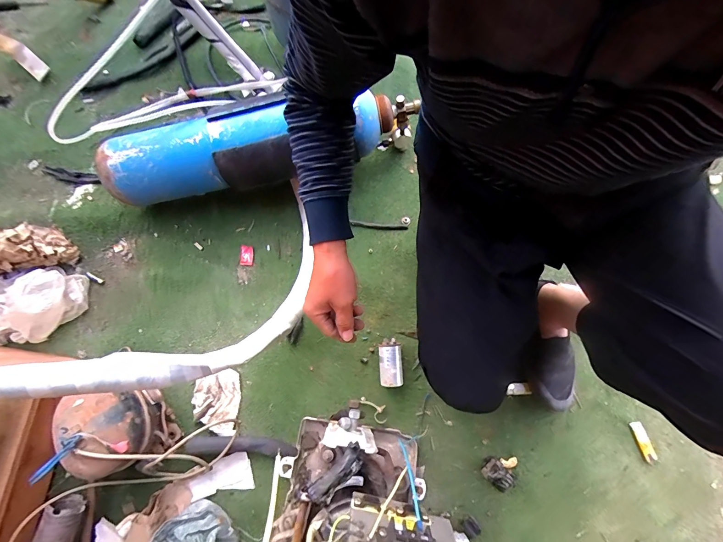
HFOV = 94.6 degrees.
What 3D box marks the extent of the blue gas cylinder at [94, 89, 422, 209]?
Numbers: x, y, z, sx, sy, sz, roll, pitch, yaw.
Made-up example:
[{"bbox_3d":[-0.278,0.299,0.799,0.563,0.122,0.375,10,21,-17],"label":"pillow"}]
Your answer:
[{"bbox_3d":[-0.229,-0.271,0.744,0.678,0.149,0.149,-12,79,0],"label":"blue gas cylinder"}]

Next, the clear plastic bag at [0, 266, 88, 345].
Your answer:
[{"bbox_3d":[-0.888,0.078,0.744,0.476,0.093,0.163,-2,79,-1],"label":"clear plastic bag"}]

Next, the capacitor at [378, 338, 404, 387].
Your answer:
[{"bbox_3d":[0.065,0.204,0.747,0.051,0.052,0.099,-4,79,2],"label":"capacitor"}]

